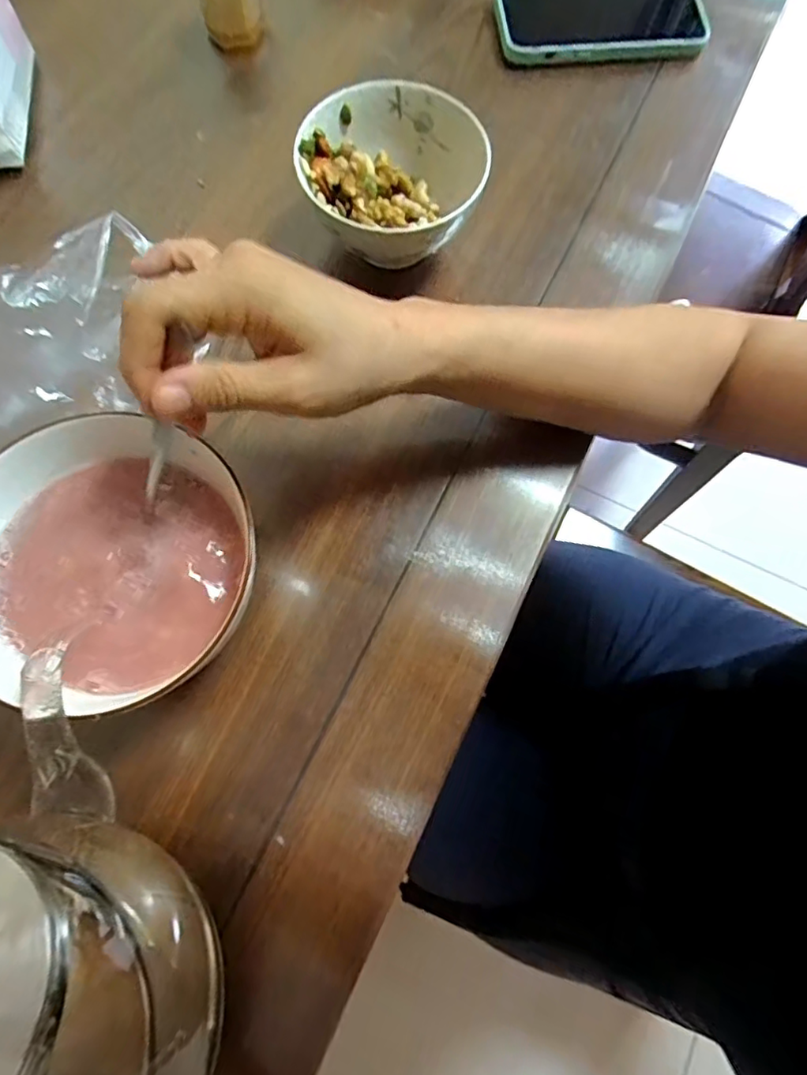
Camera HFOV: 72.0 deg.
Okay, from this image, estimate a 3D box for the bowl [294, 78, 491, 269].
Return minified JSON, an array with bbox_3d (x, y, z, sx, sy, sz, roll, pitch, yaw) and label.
[{"bbox_3d":[-0.008,-0.214,0.353,0.108,0.063,0.111,0,74,-1],"label":"bowl"}]

